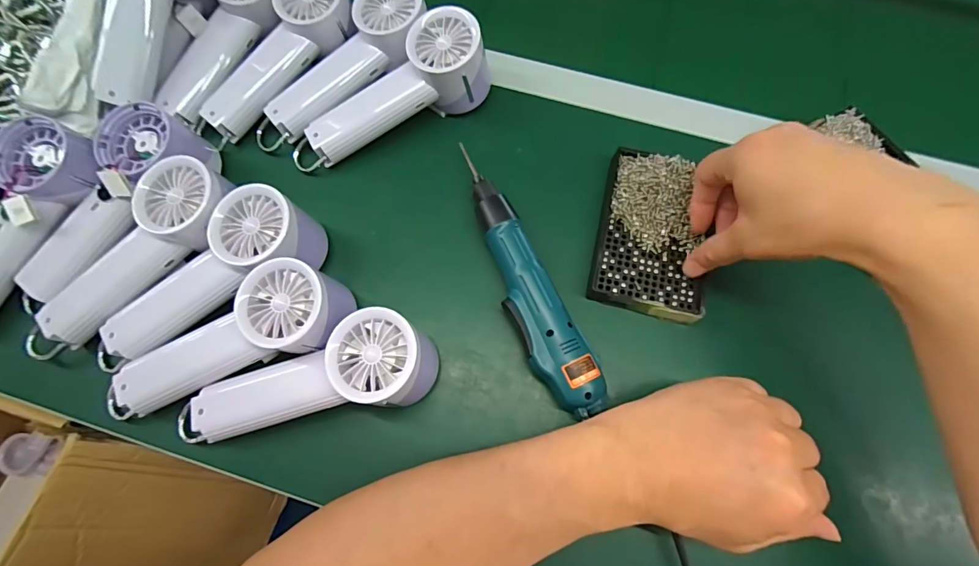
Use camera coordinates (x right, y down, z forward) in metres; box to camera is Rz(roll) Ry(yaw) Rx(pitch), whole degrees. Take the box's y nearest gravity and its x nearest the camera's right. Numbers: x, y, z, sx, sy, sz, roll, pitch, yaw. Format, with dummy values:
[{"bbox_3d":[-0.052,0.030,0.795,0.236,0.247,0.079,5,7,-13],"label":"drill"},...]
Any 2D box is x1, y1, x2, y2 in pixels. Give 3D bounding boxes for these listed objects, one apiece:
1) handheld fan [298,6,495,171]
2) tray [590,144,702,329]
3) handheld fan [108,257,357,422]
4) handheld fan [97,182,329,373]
[{"bbox_3d":[-0.088,-0.160,0.398,0.195,0.065,0.060,-30,74,8],"label":"handheld fan"},{"bbox_3d":[0.136,-0.043,0.369,0.085,0.029,0.137,12,73,4],"label":"tray"},{"bbox_3d":[-0.195,0.047,0.336,0.200,0.064,0.065,-26,74,7],"label":"handheld fan"},{"bbox_3d":[-0.219,0.006,0.345,0.200,0.062,0.067,-36,76,3],"label":"handheld fan"}]

